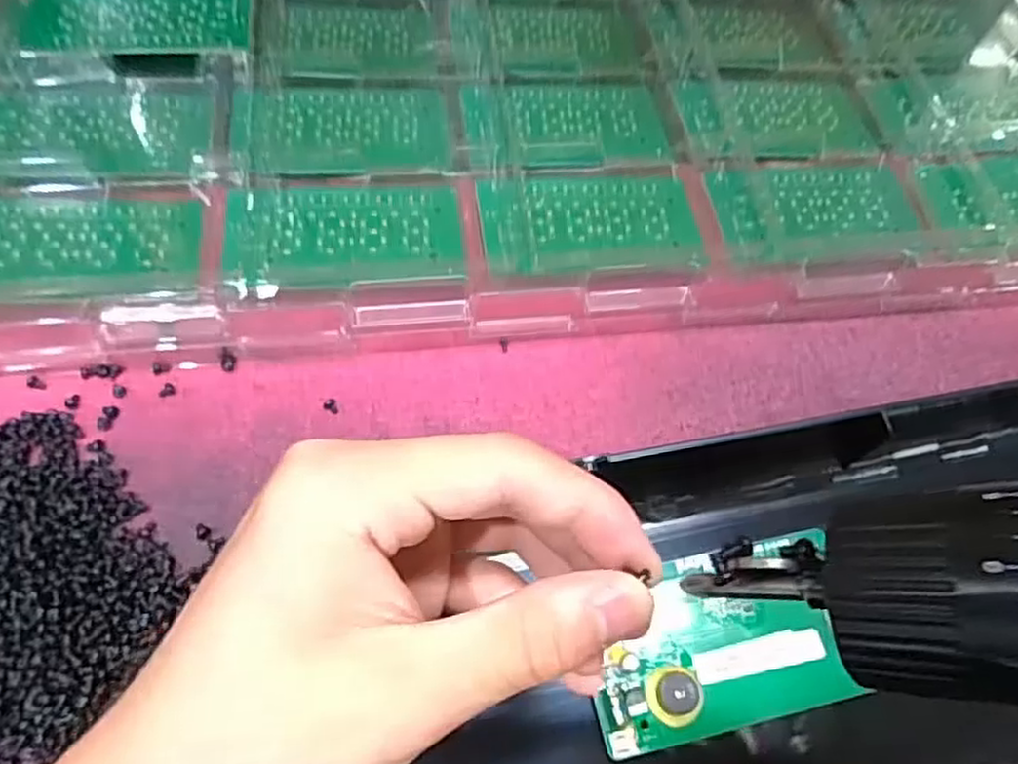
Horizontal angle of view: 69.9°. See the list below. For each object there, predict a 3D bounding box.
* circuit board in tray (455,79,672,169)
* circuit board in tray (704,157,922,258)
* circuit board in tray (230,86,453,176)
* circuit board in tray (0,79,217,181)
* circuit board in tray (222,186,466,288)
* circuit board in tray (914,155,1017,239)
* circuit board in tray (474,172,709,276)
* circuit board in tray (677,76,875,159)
[{"bbox_3d":[0.030,-0.139,0.383,0.106,0.005,0.066,-6,65,-10],"label":"circuit board in tray"},{"bbox_3d":[0.154,-0.091,0.368,0.107,0.007,0.053,-10,65,-11],"label":"circuit board in tray"},{"bbox_3d":[-0.084,-0.129,0.366,0.104,0.006,0.062,-5,64,-9],"label":"circuit board in tray"},{"bbox_3d":[-0.195,-0.120,0.348,0.101,0.012,0.060,-3,64,-8],"label":"circuit board in tray"},{"bbox_3d":[-0.076,-0.069,0.335,0.106,0.010,0.058,-4,64,-9],"label":"circuit board in tray"},{"bbox_3d":[0.269,-0.101,0.382,0.106,0.006,0.047,-10,65,-11],"label":"circuit board in tray"},{"bbox_3d":[0.039,-0.078,0.352,0.104,0.004,0.059,-4,61,-10],"label":"circuit board in tray"},{"bbox_3d":[0.146,-0.147,0.397,0.105,0.009,0.066,-7,61,-12],"label":"circuit board in tray"}]

